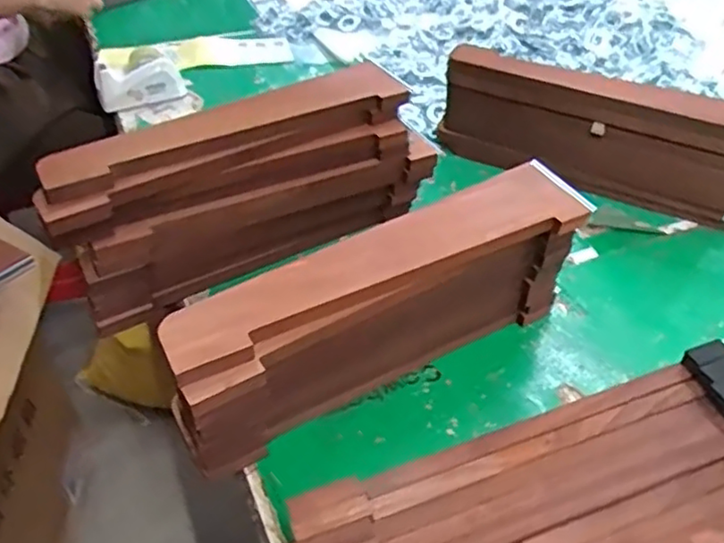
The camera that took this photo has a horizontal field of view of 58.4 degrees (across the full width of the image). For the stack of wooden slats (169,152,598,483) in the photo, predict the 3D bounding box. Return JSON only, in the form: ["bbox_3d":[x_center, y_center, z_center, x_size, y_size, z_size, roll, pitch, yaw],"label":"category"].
[{"bbox_3d":[0.019,0.038,0.525,0.351,0.144,0.072,-22,47,-24],"label":"stack of wooden slats"}]

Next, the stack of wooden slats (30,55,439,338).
[{"bbox_3d":[-0.112,-0.086,0.640,0.368,0.158,0.098,-21,47,-24],"label":"stack of wooden slats"}]

